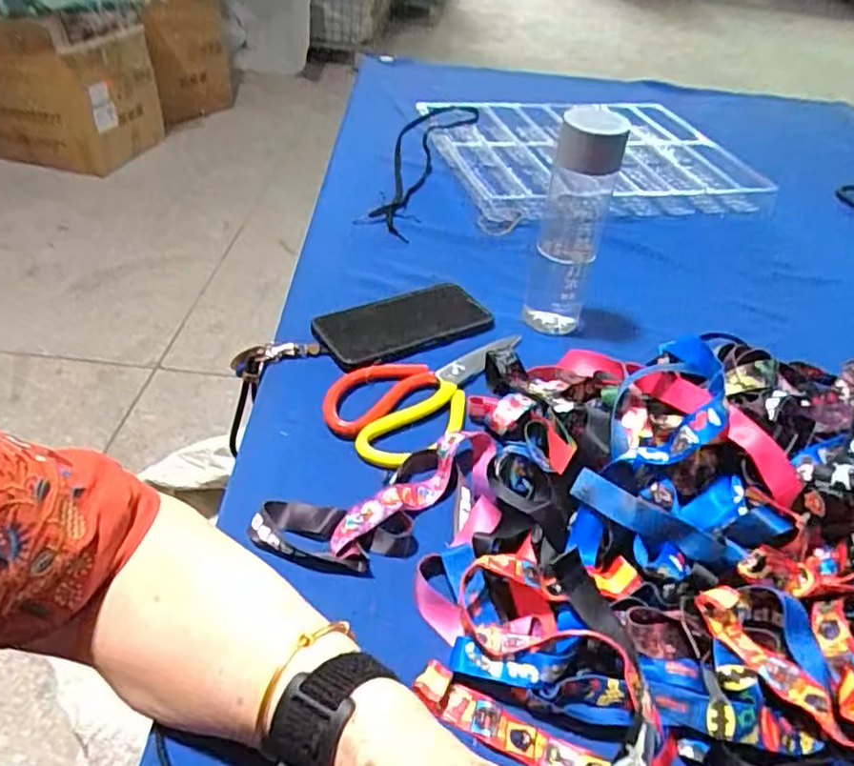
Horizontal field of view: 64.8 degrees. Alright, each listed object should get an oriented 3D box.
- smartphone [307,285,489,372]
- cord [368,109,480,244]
[{"bbox_3d":[-0.023,-0.058,0.636,0.163,0.011,0.086,-23,48,-30],"label":"smartphone"},{"bbox_3d":[-0.006,-0.302,0.908,0.103,0.039,0.351,11,40,5],"label":"cord"}]

